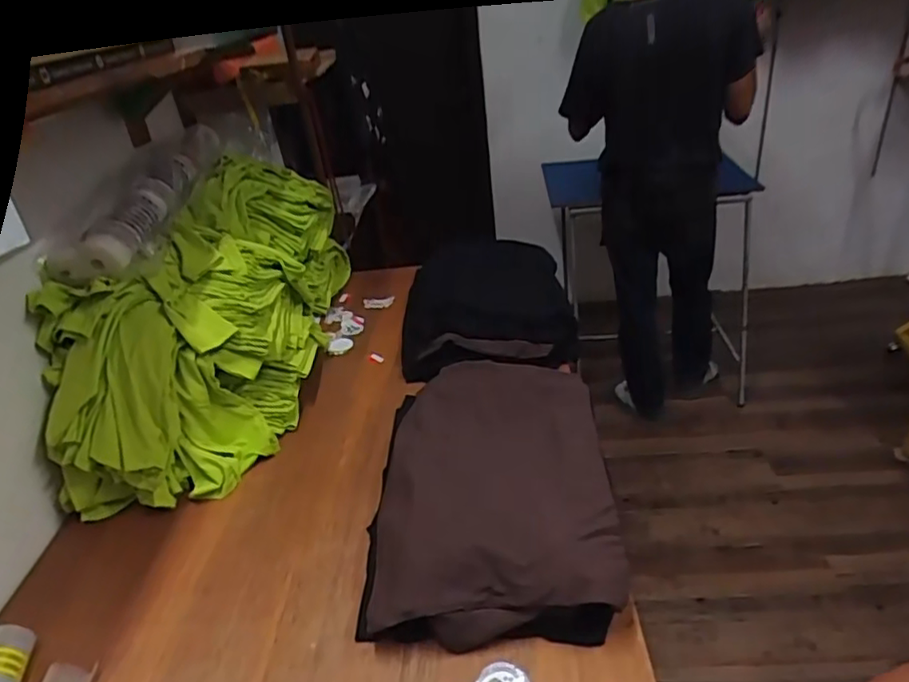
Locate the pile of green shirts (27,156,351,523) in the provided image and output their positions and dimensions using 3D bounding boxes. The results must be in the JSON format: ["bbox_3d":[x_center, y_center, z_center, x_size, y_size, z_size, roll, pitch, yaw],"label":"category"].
[{"bbox_3d":[-0.480,-0.084,1.259,0.343,0.378,0.786,-3,31,6],"label":"pile of green shirts"}]

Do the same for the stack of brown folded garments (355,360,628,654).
[{"bbox_3d":[0.056,0.210,0.957,0.348,0.098,0.510,-3,30,4],"label":"stack of brown folded garments"}]

